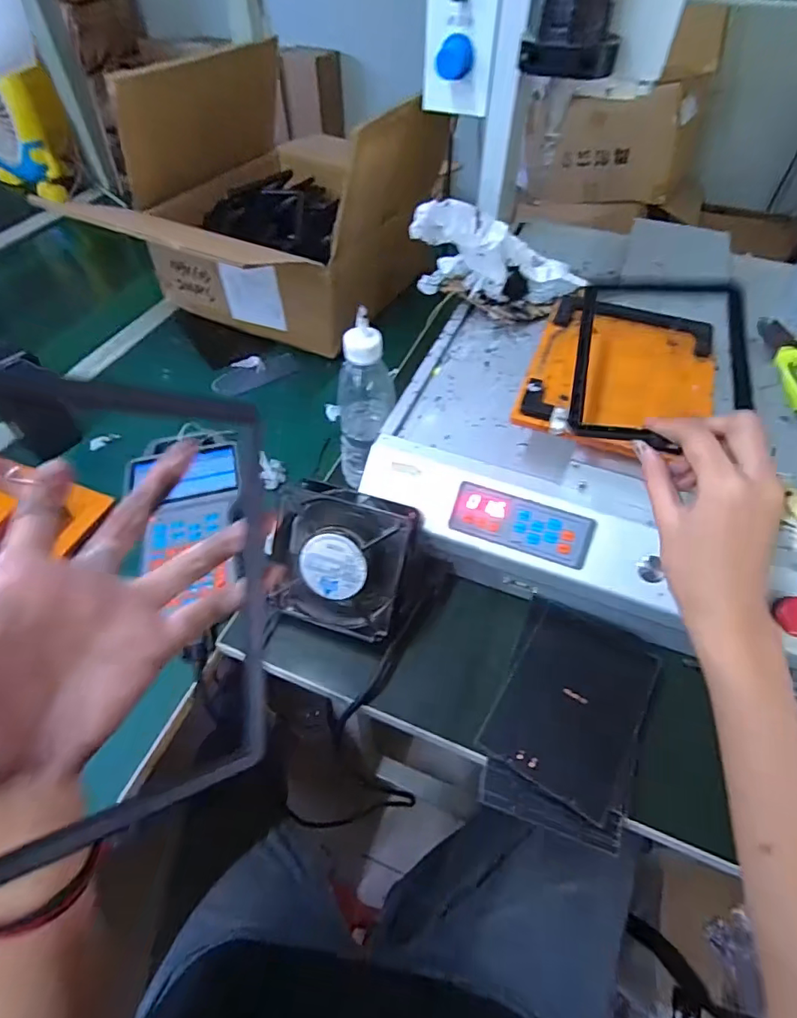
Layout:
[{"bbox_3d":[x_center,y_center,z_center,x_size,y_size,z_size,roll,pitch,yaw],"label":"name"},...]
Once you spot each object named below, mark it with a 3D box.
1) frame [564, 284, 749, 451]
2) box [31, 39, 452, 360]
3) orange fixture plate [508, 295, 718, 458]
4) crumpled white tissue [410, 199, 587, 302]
[{"bbox_3d":[0.196,-0.113,0.378,0.117,0.008,0.160,7,64,16],"label":"frame"},{"bbox_3d":[-0.138,-0.468,0.757,0.392,0.271,0.351,15,53,11],"label":"box"},{"bbox_3d":[0.202,-0.127,0.455,0.148,0.021,0.210,19,54,14],"label":"orange fixture plate"},{"bbox_3d":[0.101,-0.289,0.553,0.184,0.111,0.080,-5,52,-5],"label":"crumpled white tissue"}]

